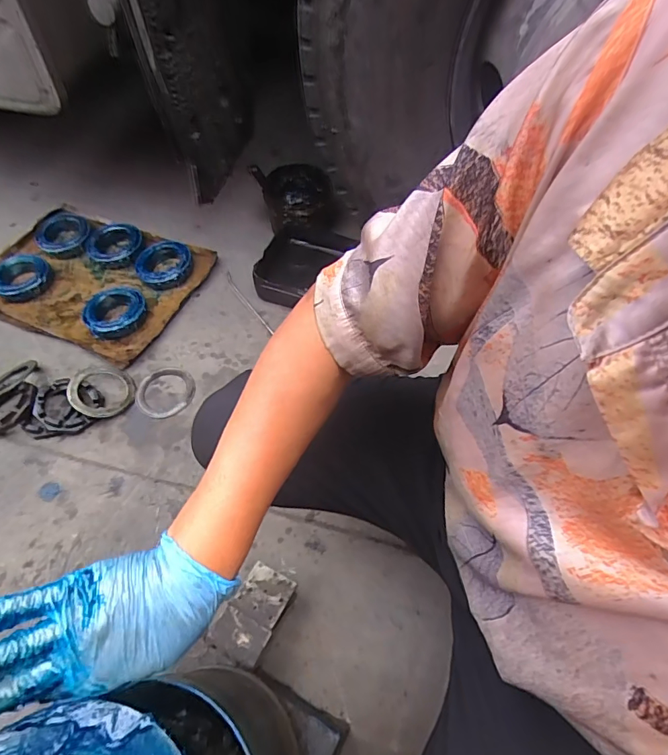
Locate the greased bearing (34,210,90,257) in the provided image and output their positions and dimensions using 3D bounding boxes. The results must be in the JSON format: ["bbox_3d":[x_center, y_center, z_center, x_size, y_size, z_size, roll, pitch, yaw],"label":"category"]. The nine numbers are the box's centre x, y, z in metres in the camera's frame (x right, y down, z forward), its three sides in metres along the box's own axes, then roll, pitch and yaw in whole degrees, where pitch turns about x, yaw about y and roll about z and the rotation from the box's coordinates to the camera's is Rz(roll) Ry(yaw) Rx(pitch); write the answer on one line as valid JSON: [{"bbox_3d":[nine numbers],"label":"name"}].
[{"bbox_3d":[-0.742,-0.393,1.210,0.138,0.046,0.145,-18,59,-10],"label":"greased bearing"}]

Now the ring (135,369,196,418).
[{"bbox_3d":[-0.358,0.030,0.944,0.120,0.013,0.114,0,57,1],"label":"ring"}]

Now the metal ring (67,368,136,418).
[{"bbox_3d":[-0.483,0.029,0.926,0.124,0.016,0.124,10,53,-14],"label":"metal ring"}]

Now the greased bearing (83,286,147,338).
[{"bbox_3d":[-0.517,-0.155,1.046,0.141,0.057,0.132,0,57,1],"label":"greased bearing"}]

